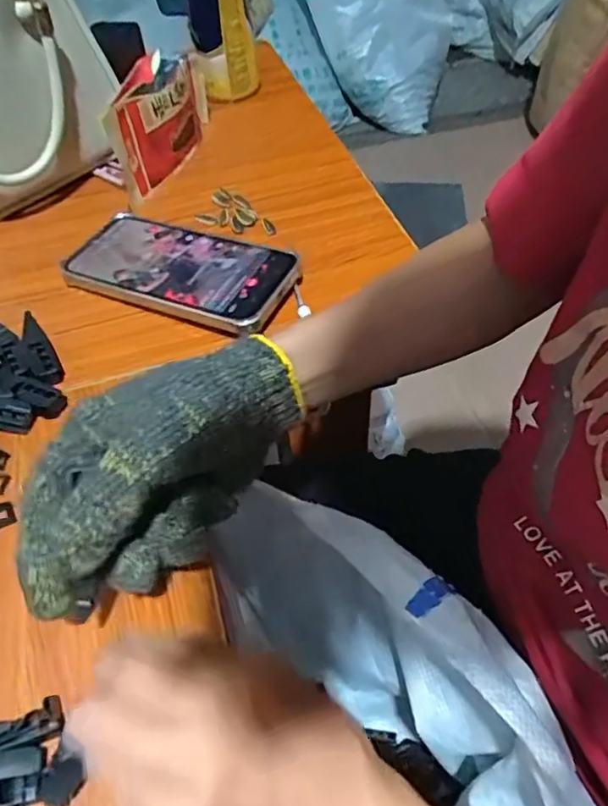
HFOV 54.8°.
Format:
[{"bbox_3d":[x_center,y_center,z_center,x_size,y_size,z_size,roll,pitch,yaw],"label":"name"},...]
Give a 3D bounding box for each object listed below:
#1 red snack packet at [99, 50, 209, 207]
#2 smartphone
[{"bbox_3d":[-0.123,-0.253,0.518,0.039,0.077,0.162,6,52,7],"label":"red snack packet"},{"bbox_3d":[-0.091,-0.099,0.431,0.168,0.013,0.082,19,57,20],"label":"smartphone"}]

